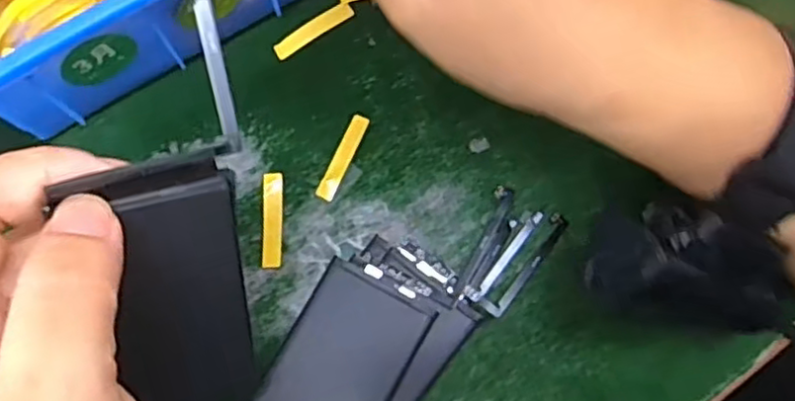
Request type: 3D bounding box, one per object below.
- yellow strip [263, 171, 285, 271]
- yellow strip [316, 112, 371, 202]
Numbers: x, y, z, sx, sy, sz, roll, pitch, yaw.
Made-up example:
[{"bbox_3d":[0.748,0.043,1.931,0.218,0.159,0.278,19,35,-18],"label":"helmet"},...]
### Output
[{"bbox_3d":[-0.051,0.008,0.276,0.008,0.004,0.039,-1,74,-3],"label":"yellow strip"},{"bbox_3d":[-0.022,-0.018,0.283,0.008,0.004,0.039,24,74,4],"label":"yellow strip"}]

